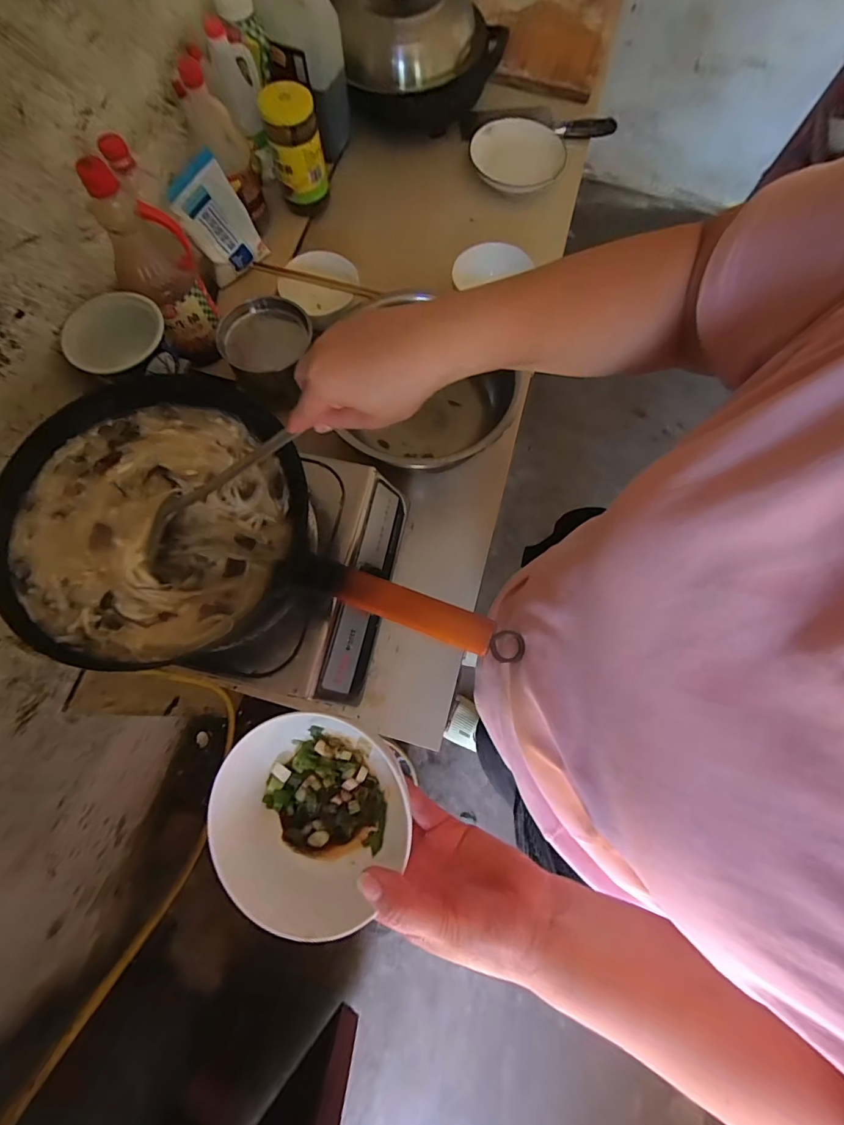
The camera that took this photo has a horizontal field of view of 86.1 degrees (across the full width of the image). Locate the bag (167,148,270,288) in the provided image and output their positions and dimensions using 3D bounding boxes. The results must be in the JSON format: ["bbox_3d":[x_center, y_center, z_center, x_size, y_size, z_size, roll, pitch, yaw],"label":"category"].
[{"bbox_3d":[-0.322,-0.542,0.720,0.028,0.142,0.101,29,75,34],"label":"bag"}]

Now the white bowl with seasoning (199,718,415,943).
[{"bbox_3d":[-0.070,0.162,0.289,0.121,0.056,0.112,1,74,-2],"label":"white bowl with seasoning"}]

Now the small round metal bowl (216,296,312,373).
[{"bbox_3d":[-0.235,-0.332,0.667,0.115,0.030,0.124,1,74,-2],"label":"small round metal bowl"}]

